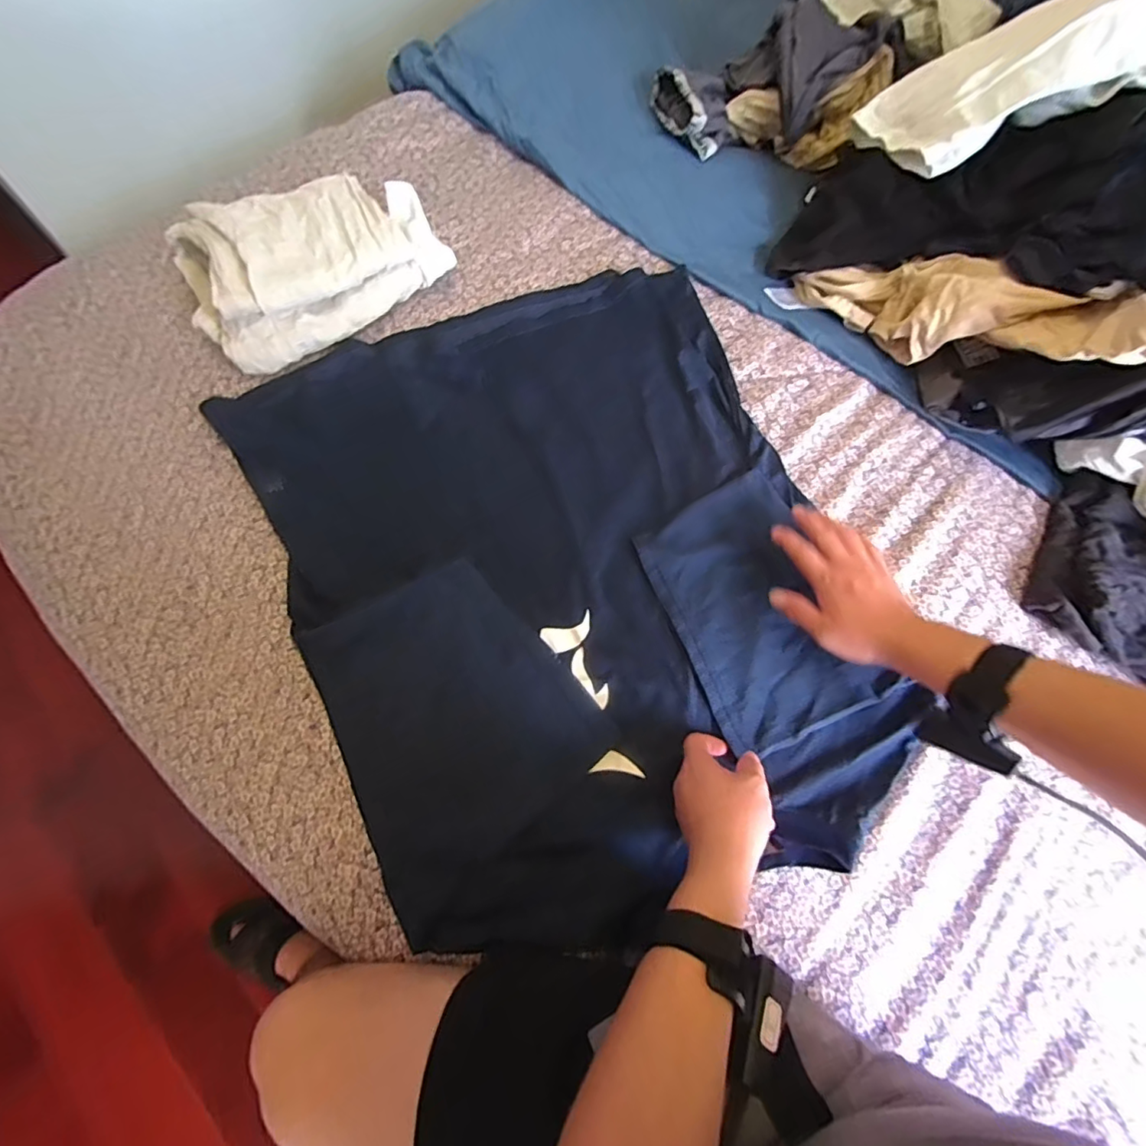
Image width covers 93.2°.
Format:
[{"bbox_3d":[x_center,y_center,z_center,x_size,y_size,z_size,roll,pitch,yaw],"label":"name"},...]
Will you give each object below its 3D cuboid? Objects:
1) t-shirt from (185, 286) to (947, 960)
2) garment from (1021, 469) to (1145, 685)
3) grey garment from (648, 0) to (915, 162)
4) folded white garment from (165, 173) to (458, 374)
[{"bbox_3d":[-0.010,-0.025,0.553,0.516,0.035,0.652,-21,72,-9],"label":"t-shirt"},{"bbox_3d":[0.570,0.011,0.550,0.179,0.040,0.176,40,74,11],"label":"garment"},{"bbox_3d":[0.265,-0.668,0.726,0.259,0.123,0.172,-19,70,-10],"label":"grey garment"},{"bbox_3d":[-0.305,-0.375,0.644,0.285,0.082,0.193,-31,73,-14],"label":"folded white garment"}]

